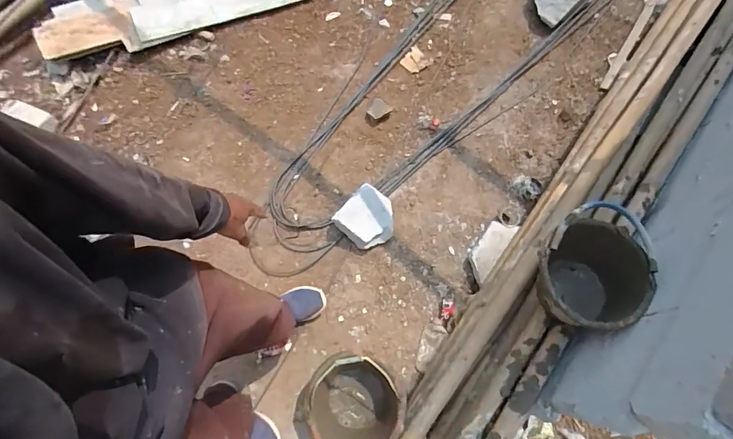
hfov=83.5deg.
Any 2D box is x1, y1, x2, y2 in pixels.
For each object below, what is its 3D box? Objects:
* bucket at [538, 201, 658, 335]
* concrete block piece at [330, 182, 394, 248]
[{"bbox_3d":[0.590,0.151,1.112,0.296,0.240,0.276,0,70,-1],"label":"bucket"},{"bbox_3d":[0.009,0.002,1.493,0.186,0.118,0.196,41,76,14],"label":"concrete block piece"}]

